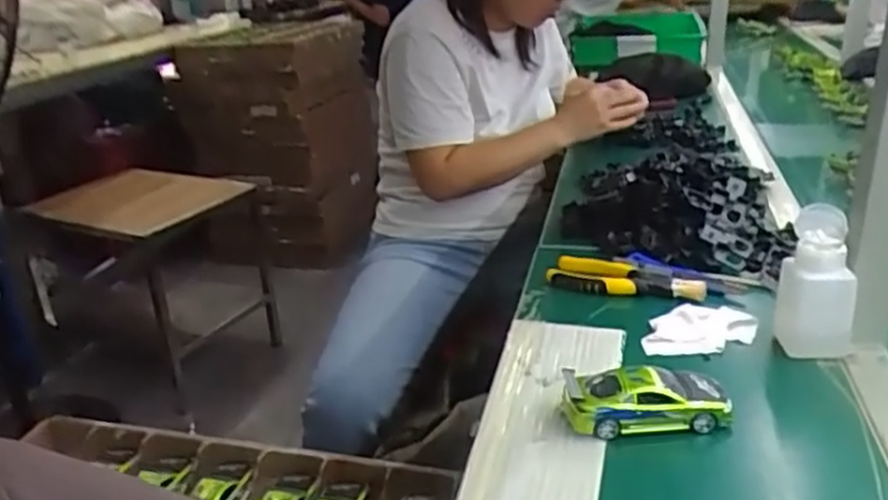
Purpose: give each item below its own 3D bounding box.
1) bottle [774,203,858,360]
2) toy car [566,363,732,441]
[{"bbox_3d":[0.347,0.032,0.690,0.065,0.115,0.071,10,26,27],"label":"bottle"},{"bbox_3d":[0.163,0.121,0.602,0.127,0.042,0.054,-3,23,-2],"label":"toy car"}]

